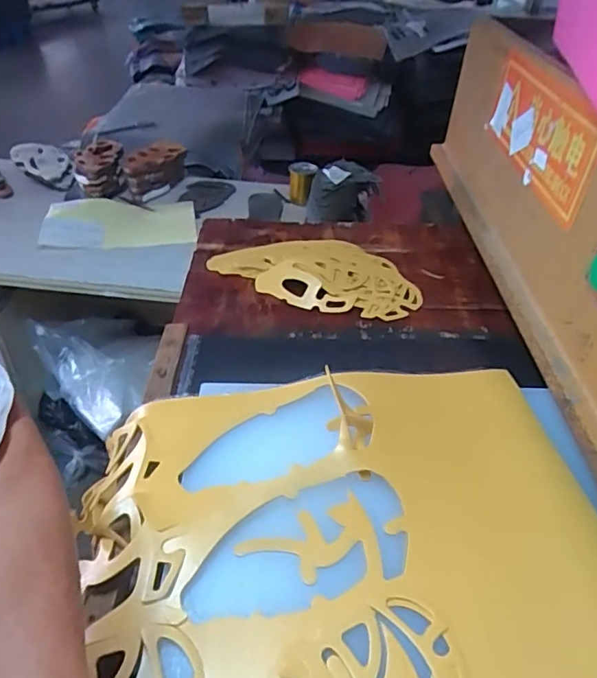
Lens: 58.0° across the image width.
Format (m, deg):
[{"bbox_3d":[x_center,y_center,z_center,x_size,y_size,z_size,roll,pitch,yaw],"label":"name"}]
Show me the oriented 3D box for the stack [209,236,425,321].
[{"bbox_3d":[0.027,-0.120,0.888,0.342,0.027,0.161,13,41,14],"label":"stack"}]

